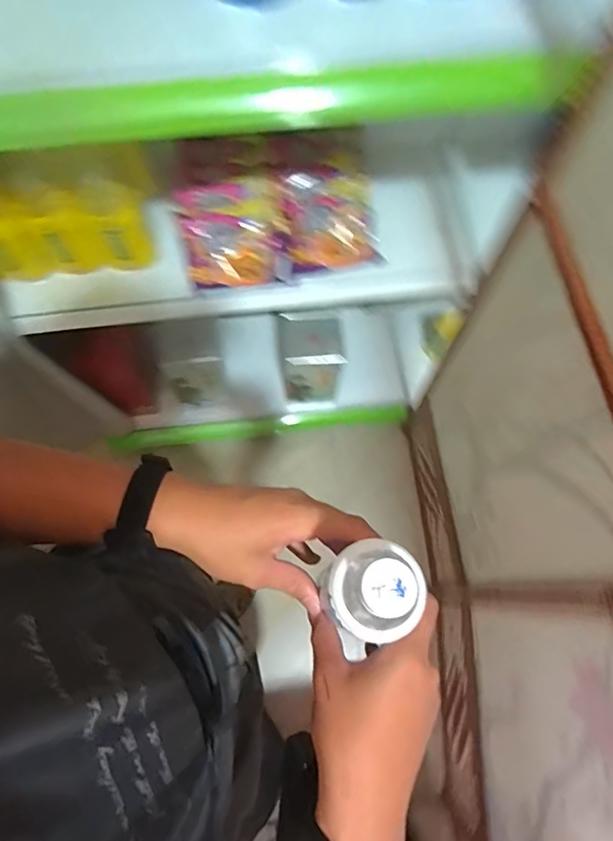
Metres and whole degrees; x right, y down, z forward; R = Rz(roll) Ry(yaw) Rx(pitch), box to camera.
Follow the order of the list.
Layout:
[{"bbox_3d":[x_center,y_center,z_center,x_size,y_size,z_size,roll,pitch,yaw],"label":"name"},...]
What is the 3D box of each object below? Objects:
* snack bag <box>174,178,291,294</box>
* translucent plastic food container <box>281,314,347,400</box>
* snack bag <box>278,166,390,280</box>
[{"bbox_3d":[-0.126,-0.326,0.858,0.172,0.102,0.139,-10,72,-5],"label":"snack bag"},{"bbox_3d":[0.011,-0.171,1.283,0.144,0.203,0.170,-10,72,-5],"label":"translucent plastic food container"},{"bbox_3d":[0.038,-0.370,0.875,0.166,0.096,0.165,-10,72,-5],"label":"snack bag"}]

